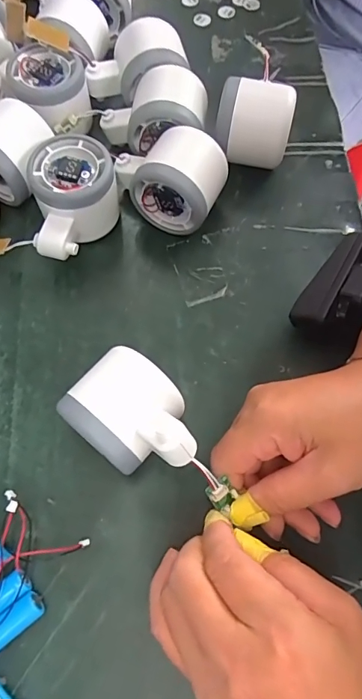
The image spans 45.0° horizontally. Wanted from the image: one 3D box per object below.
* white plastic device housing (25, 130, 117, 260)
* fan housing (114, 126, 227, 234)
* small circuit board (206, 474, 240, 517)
[{"bbox_3d":[-0.075,-0.105,0.319,0.056,0.054,0.079,-3,68,-4],"label":"white plastic device housing"},{"bbox_3d":[-0.011,-0.125,0.325,0.082,0.059,0.055,19,68,5],"label":"fan housing"},{"bbox_3d":[0.023,0.081,0.244,0.014,0.009,0.015,-40,75,-17],"label":"small circuit board"}]

